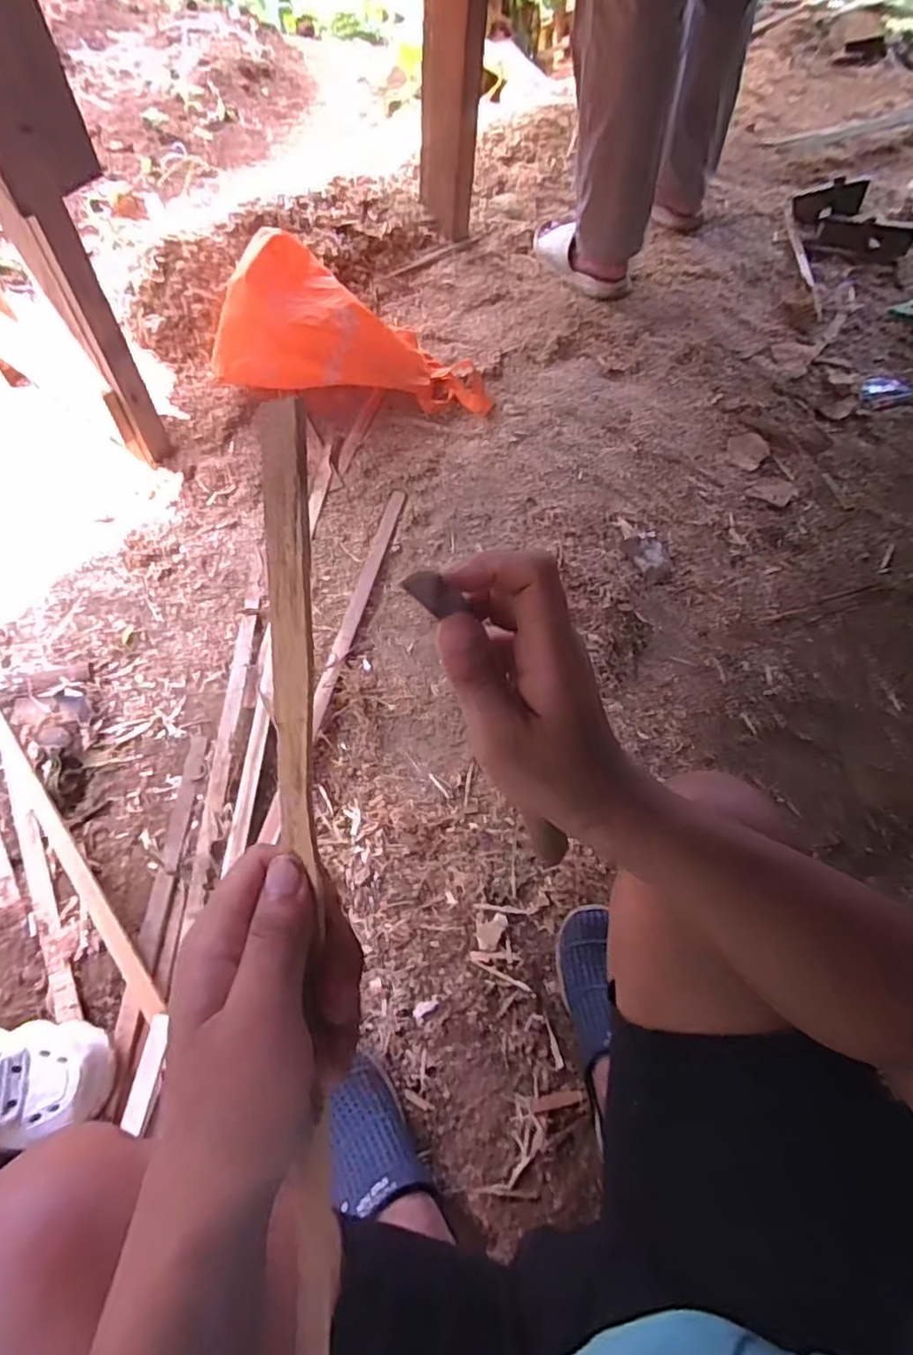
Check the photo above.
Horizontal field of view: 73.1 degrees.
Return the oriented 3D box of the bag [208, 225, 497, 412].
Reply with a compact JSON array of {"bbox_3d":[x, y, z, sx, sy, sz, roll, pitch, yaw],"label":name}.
[{"bbox_3d":[-0.173,-0.601,1.113,0.464,0.138,0.227,3,63,-27],"label":"bag"}]

